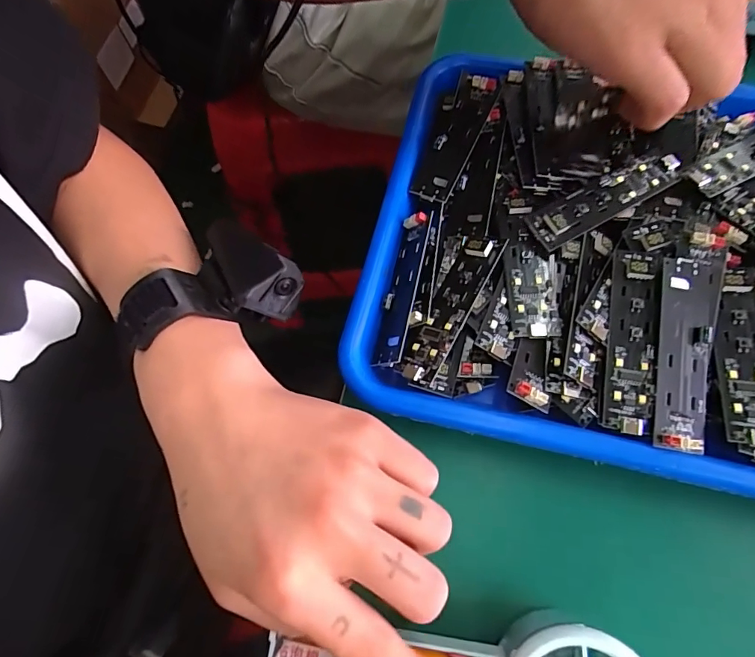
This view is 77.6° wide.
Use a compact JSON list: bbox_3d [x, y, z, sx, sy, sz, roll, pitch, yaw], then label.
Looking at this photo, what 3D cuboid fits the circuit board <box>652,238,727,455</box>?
[{"bbox_3d":[0.149,0.004,0.226,0.030,0.006,0.108,17,77,0],"label":"circuit board"}]

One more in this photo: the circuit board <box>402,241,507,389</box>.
[{"bbox_3d":[0.039,-0.013,0.245,0.020,0.007,0.088,27,71,12],"label":"circuit board"}]

